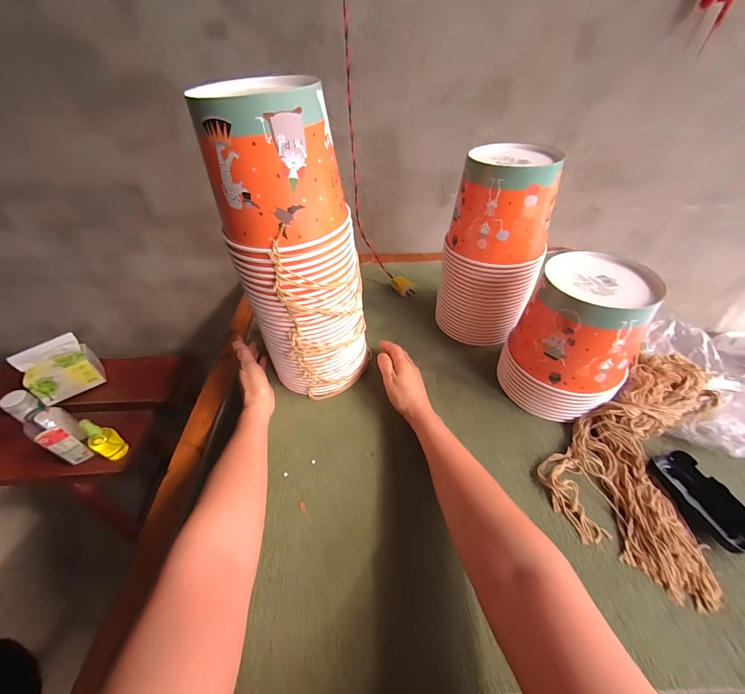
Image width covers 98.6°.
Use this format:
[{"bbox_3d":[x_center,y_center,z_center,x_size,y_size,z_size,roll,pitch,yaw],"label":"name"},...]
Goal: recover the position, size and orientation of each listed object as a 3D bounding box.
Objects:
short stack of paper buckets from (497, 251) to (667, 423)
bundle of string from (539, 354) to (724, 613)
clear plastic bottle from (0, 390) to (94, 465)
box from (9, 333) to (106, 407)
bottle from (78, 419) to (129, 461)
[{"bbox_3d":[0.284,-0.007,0.460,0.137,0.199,0.154,-33,52,-28],"label":"short stack of paper buckets"},{"bbox_3d":[0.374,0.123,0.425,0.183,0.060,0.329,31,53,30],"label":"bundle of string"},{"bbox_3d":[-0.646,0.172,0.656,0.052,0.215,0.067,19,48,21],"label":"clear plastic bottle"},{"bbox_3d":[-0.778,0.054,0.802,0.081,0.137,0.136,33,54,31],"label":"box"},{"bbox_3d":[-0.579,0.191,0.679,0.046,0.124,0.048,19,48,21],"label":"bottle"}]

